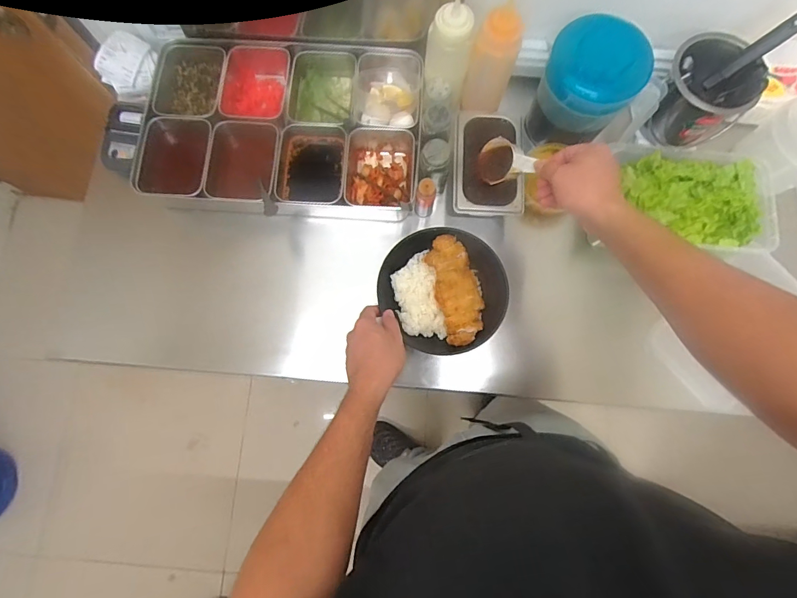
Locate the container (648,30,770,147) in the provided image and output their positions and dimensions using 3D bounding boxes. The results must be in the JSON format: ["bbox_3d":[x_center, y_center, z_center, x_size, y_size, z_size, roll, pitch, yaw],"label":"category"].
[{"bbox_3d":[0.464,-0.316,0.646,0.125,0.106,0.125,0,79,0],"label":"container"}]

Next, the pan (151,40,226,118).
[{"bbox_3d":[-0.343,-0.359,0.701,0.105,0.076,0.139,5,79,1],"label":"pan"}]

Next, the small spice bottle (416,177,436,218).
[{"bbox_3d":[0.042,-0.154,0.641,0.028,0.077,0.027,0,79,0],"label":"small spice bottle"}]

